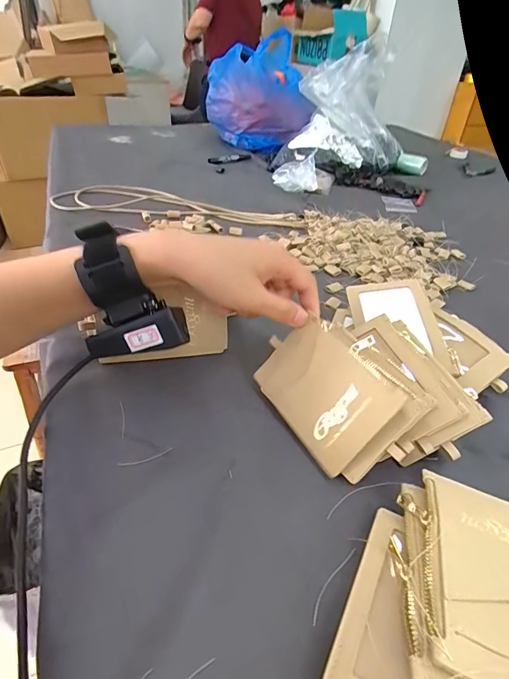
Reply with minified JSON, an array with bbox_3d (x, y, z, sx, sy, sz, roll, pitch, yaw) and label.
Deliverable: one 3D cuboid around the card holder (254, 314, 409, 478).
[{"bbox_3d":[0.048,0.036,0.298,0.005,0.072,0.111,24,18,-46],"label":"card holder"}]

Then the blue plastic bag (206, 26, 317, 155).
[{"bbox_3d":[0.010,-0.697,1.127,0.274,0.264,0.322,0,37,-6],"label":"blue plastic bag"}]

